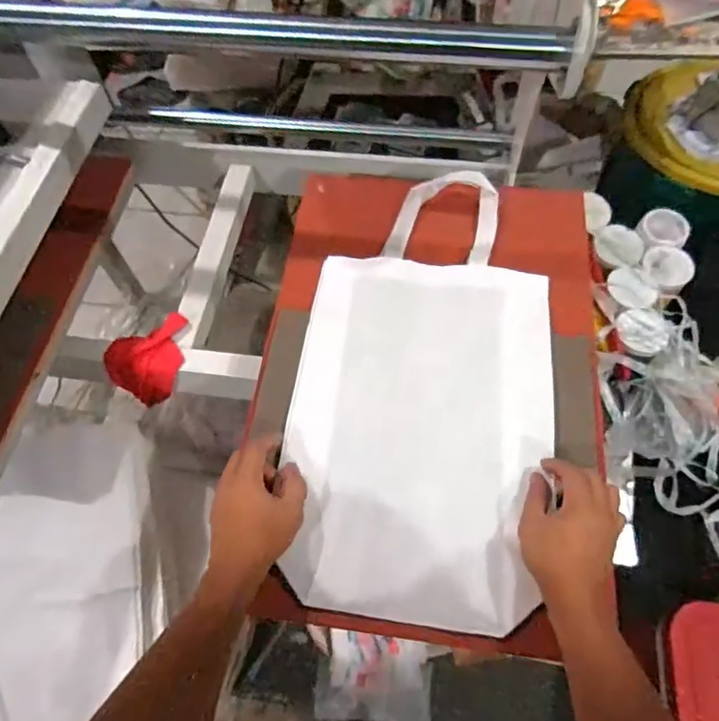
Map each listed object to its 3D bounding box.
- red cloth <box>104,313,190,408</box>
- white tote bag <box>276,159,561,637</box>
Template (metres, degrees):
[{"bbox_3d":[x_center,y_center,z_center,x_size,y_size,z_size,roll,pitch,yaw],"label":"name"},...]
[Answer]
[{"bbox_3d":[-0.322,0.002,0.811,0.097,0.148,0.042,10,25,-27],"label":"red cloth"},{"bbox_3d":[0.076,0.002,0.652,0.285,0.028,0.557,7,61,5],"label":"white tote bag"}]

